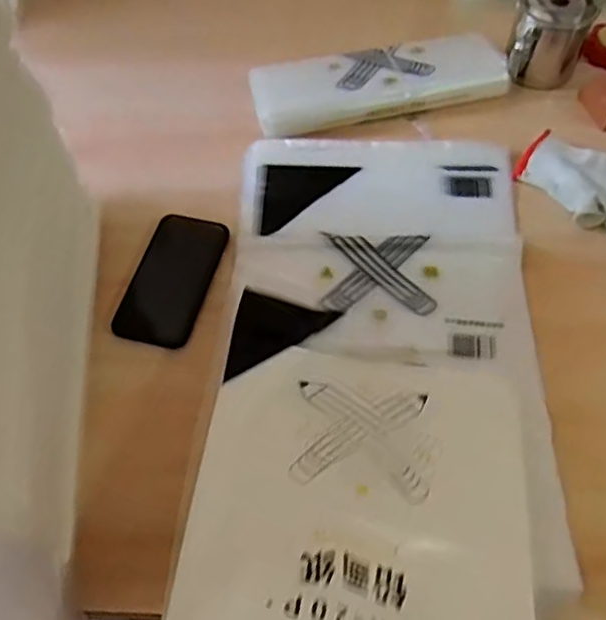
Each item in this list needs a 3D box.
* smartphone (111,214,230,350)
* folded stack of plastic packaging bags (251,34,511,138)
[{"bbox_3d":[-0.132,-0.035,0.665,0.076,0.007,0.148,14,61,10],"label":"smartphone"},{"bbox_3d":[0.088,-0.268,0.778,0.291,0.031,0.098,-13,60,-6],"label":"folded stack of plastic packaging bags"}]

